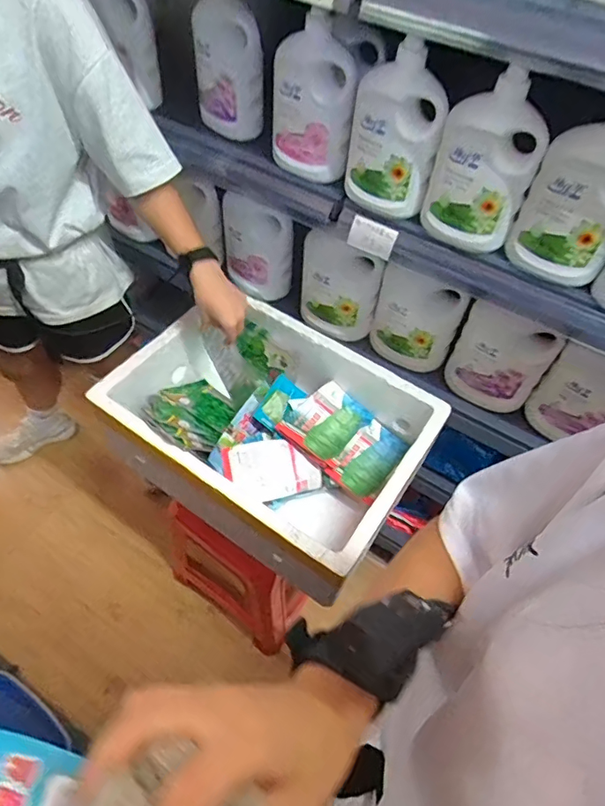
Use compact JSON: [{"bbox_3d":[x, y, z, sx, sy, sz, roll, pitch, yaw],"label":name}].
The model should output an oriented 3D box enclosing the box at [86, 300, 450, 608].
[{"bbox_3d":[-0.056,0.039,0.935,0.503,0.183,0.380,30,60,17],"label":"box"}]

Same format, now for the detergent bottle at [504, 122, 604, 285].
[{"bbox_3d":[0.348,-0.256,0.623,0.121,0.196,0.076,32,60,17],"label":"detergent bottle"}]

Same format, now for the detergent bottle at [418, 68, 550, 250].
[{"bbox_3d":[0.234,-0.306,0.654,0.122,0.193,0.068,20,57,11],"label":"detergent bottle"}]

